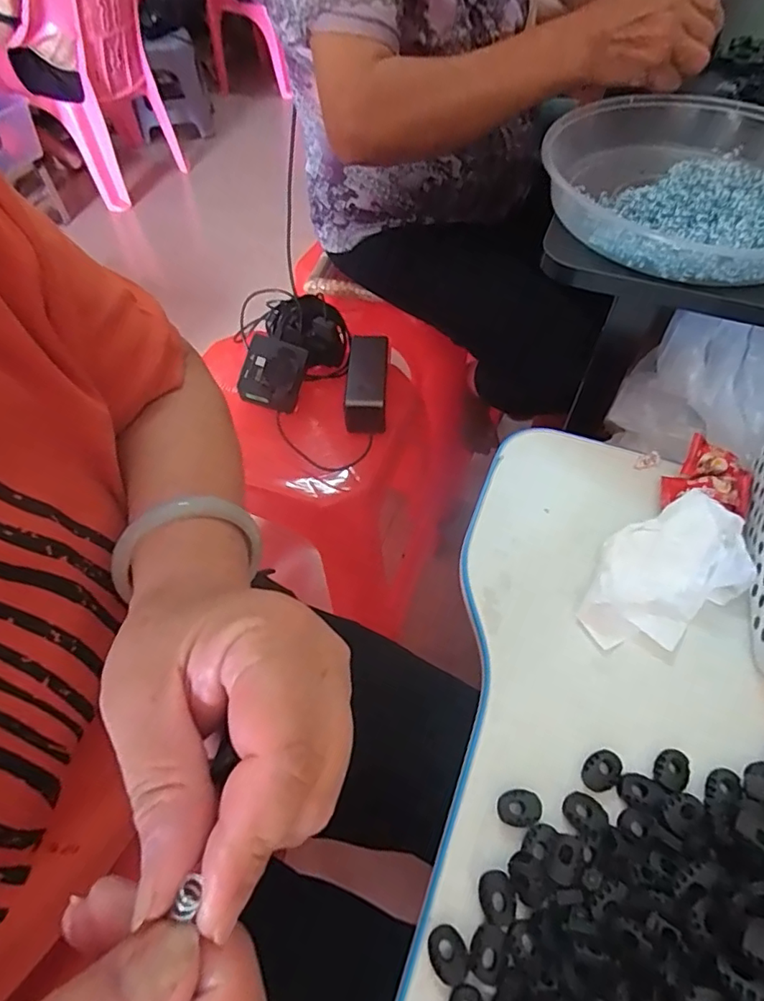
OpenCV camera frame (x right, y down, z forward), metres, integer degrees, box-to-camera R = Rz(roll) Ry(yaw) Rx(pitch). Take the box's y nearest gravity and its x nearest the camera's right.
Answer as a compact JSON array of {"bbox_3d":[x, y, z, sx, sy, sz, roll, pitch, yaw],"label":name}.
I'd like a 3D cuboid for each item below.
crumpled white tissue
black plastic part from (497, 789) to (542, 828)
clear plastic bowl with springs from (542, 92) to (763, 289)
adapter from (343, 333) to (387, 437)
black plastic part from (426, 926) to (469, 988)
[{"bbox_3d":[0.181,0.046,0.352,0.119,0.035,0.071,-30,61,-19],"label":"crumpled white tissue"},{"bbox_3d":[0.072,0.162,0.287,0.021,0.007,0.016,1,56,0],"label":"black plastic part"},{"bbox_3d":[0.251,-0.253,0.438,0.227,0.058,0.246,-3,55,5],"label":"clear plastic bowl with springs"},{"bbox_3d":[-0.018,-0.150,0.690,0.050,0.040,0.139,-2,55,6],"label":"adapter"},{"bbox_3d":[0.031,0.210,0.253,0.017,0.009,0.021,-27,60,-17],"label":"black plastic part"}]

